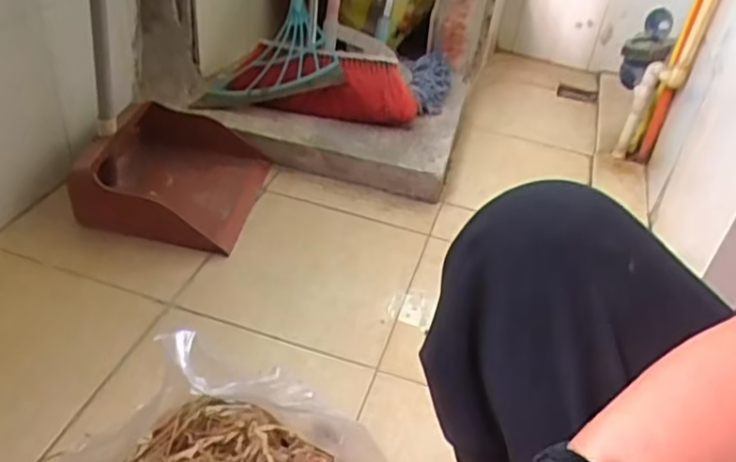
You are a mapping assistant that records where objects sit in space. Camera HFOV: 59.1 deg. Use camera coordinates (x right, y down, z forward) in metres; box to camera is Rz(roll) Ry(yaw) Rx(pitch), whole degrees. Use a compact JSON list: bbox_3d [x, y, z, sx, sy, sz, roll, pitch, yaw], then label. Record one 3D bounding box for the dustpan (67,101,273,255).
[{"bbox_3d":[-0.308,-0.107,1.074,0.245,0.103,0.295,11,38,6],"label":"dustpan"}]

